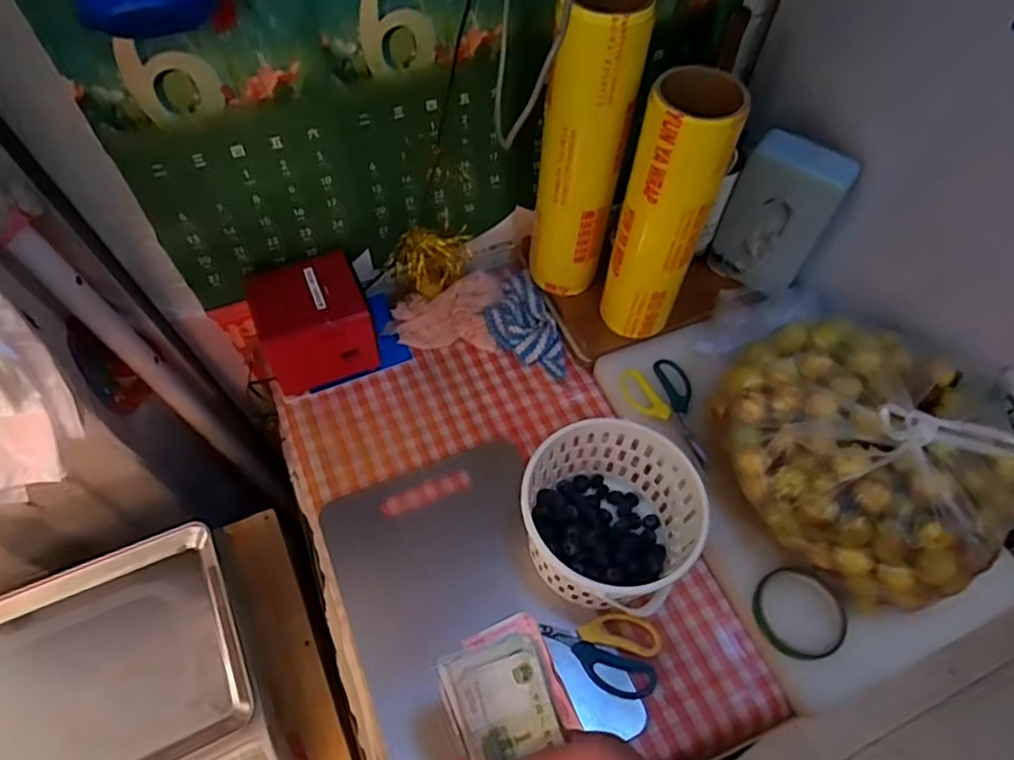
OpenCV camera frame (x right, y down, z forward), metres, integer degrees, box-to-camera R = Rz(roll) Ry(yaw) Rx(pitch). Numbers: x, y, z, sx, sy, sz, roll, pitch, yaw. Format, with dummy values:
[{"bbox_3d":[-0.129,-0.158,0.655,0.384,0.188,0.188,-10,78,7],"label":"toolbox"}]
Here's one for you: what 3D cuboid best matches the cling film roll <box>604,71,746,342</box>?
[{"bbox_3d":[0.170,-0.177,0.698,0.091,0.313,0.080,17,58,9],"label":"cling film roll"}]

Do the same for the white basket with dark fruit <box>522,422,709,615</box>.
[{"bbox_3d":[0.103,0.145,0.659,0.167,0.115,0.176,1,57,-2],"label":"white basket with dark fruit"}]

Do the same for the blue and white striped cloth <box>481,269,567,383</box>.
[{"bbox_3d":[0.020,-0.074,0.848,0.087,0.034,0.167,-20,60,-14],"label":"blue and white striped cloth"}]

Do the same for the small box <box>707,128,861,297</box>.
[{"bbox_3d":[0.336,-0.203,0.796,0.115,0.194,0.034,27,60,15],"label":"small box"}]

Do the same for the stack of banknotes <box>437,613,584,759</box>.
[{"bbox_3d":[0.011,0.244,0.414,0.077,0.018,0.162,-15,61,-11],"label":"stack of banknotes"}]

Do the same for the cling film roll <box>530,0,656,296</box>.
[{"bbox_3d":[0.089,-0.261,0.726,0.099,0.343,0.112,9,57,3],"label":"cling film roll"}]

